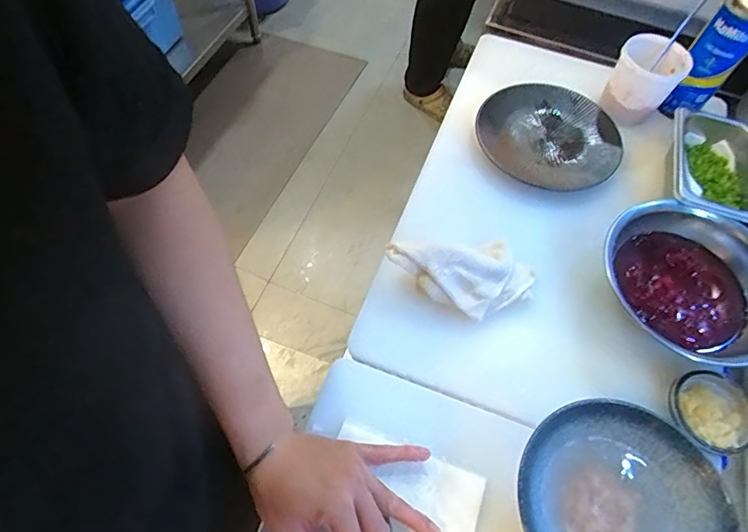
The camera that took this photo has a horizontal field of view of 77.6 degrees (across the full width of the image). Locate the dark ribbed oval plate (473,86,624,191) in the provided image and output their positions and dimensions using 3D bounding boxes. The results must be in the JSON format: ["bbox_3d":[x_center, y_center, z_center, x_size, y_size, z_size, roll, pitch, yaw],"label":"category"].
[{"bbox_3d":[0.248,-0.192,0.654,0.191,0.035,0.200,-28,67,-16],"label":"dark ribbed oval plate"}]

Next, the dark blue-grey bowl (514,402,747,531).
[{"bbox_3d":[0.211,0.210,0.402,0.175,0.068,0.166,1,62,-2],"label":"dark blue-grey bowl"}]

